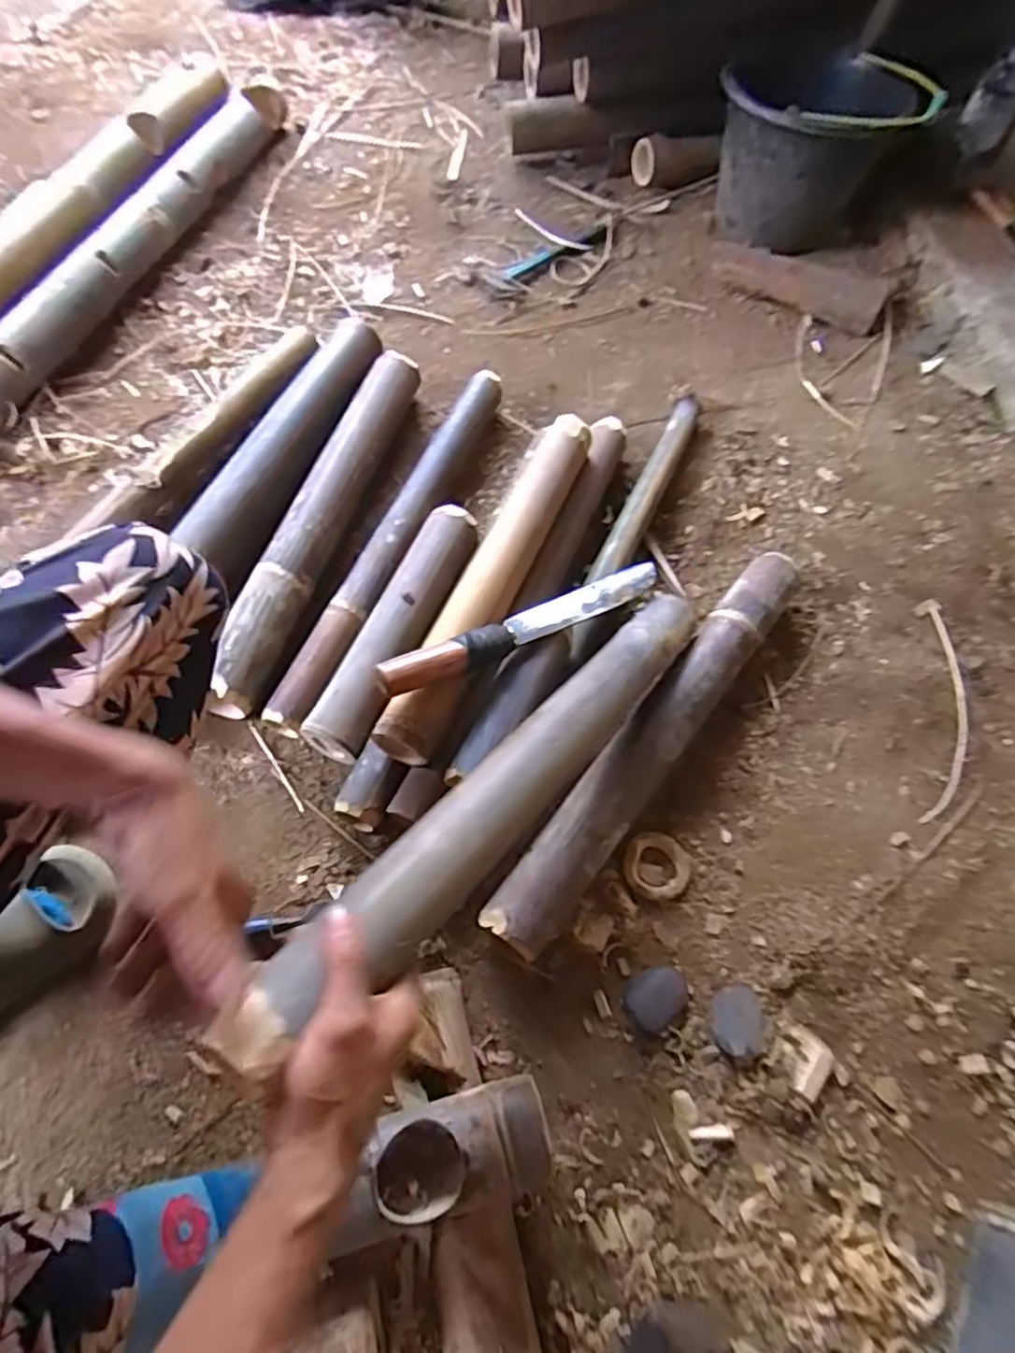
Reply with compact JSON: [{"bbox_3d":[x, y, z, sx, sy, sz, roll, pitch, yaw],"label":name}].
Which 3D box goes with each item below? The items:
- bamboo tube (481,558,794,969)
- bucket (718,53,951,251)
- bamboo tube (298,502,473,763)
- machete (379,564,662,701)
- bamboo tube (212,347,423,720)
[{"bbox_3d":[0.157,0.060,0.701,0.069,0.062,0.516,36,67,14],"label":"bamboo tube"},{"bbox_3d":[0.491,-0.868,1.108,0.295,0.214,0.323,1,63,-2],"label":"bucket"},{"bbox_3d":[-0.120,-0.057,0.752,0.071,0.055,0.319,22,64,8],"label":"bamboo tube"},{"bbox_3d":[0.028,-0.054,0.693,0.348,0.026,0.041,-24,66,-31],"label":"machete"},{"bbox_3d":[-0.220,-0.197,0.814,0.071,0.055,0.530,15,63,5],"label":"bamboo tube"}]

